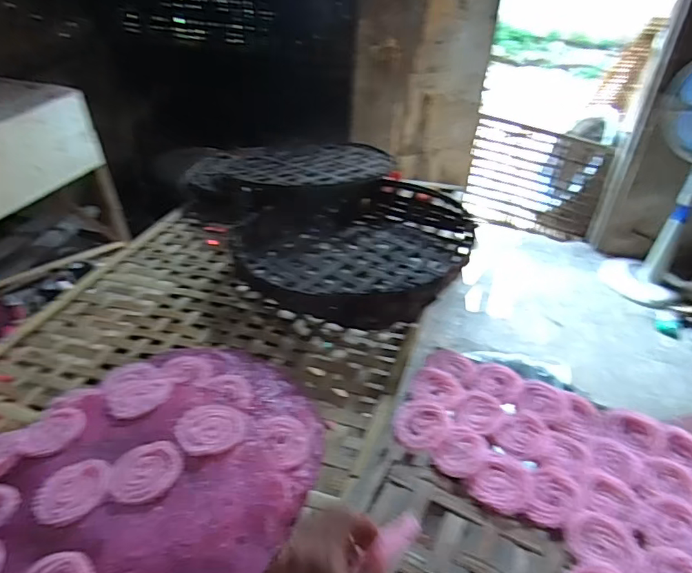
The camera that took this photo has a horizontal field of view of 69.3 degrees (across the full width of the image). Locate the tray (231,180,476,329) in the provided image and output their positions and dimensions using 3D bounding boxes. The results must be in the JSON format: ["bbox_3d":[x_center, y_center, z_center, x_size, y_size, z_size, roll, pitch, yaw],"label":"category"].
[{"bbox_3d":[0.024,-0.095,0.986,0.388,0.069,0.440,24,42,27],"label":"tray"}]

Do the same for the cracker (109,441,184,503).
[{"bbox_3d":[-0.223,0.206,0.559,0.069,0.004,0.075,1,36,-1],"label":"cracker"}]

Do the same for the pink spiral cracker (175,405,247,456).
[{"bbox_3d":[-0.165,0.174,0.616,0.081,0.010,0.076,1,36,-1],"label":"pink spiral cracker"}]

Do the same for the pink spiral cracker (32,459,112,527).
[{"bbox_3d":[-0.299,0.225,0.551,0.073,0.011,0.077,1,36,-1],"label":"pink spiral cracker"}]

